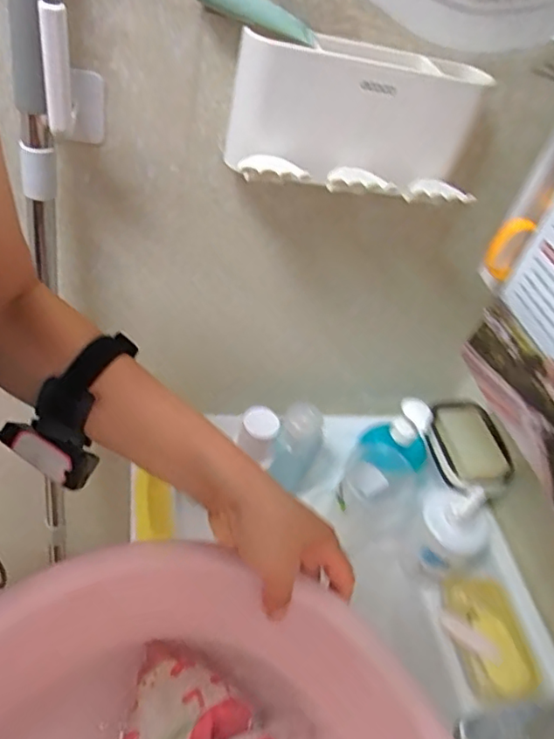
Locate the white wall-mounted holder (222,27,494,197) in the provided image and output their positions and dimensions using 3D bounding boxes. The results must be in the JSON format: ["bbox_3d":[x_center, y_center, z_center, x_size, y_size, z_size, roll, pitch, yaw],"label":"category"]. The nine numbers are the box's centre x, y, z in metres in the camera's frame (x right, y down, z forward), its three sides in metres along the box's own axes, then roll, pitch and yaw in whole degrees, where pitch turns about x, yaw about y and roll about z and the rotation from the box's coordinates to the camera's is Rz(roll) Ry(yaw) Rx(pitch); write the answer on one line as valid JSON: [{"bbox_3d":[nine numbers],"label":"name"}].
[{"bbox_3d":[0.068,-0.215,0.493,0.206,0.112,0.070,-3,35,-10],"label":"white wall-mounted holder"}]

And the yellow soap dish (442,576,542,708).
[{"bbox_3d":[0.241,0.306,0.653,0.073,0.039,0.128,-4,35,-12],"label":"yellow soap dish"}]

